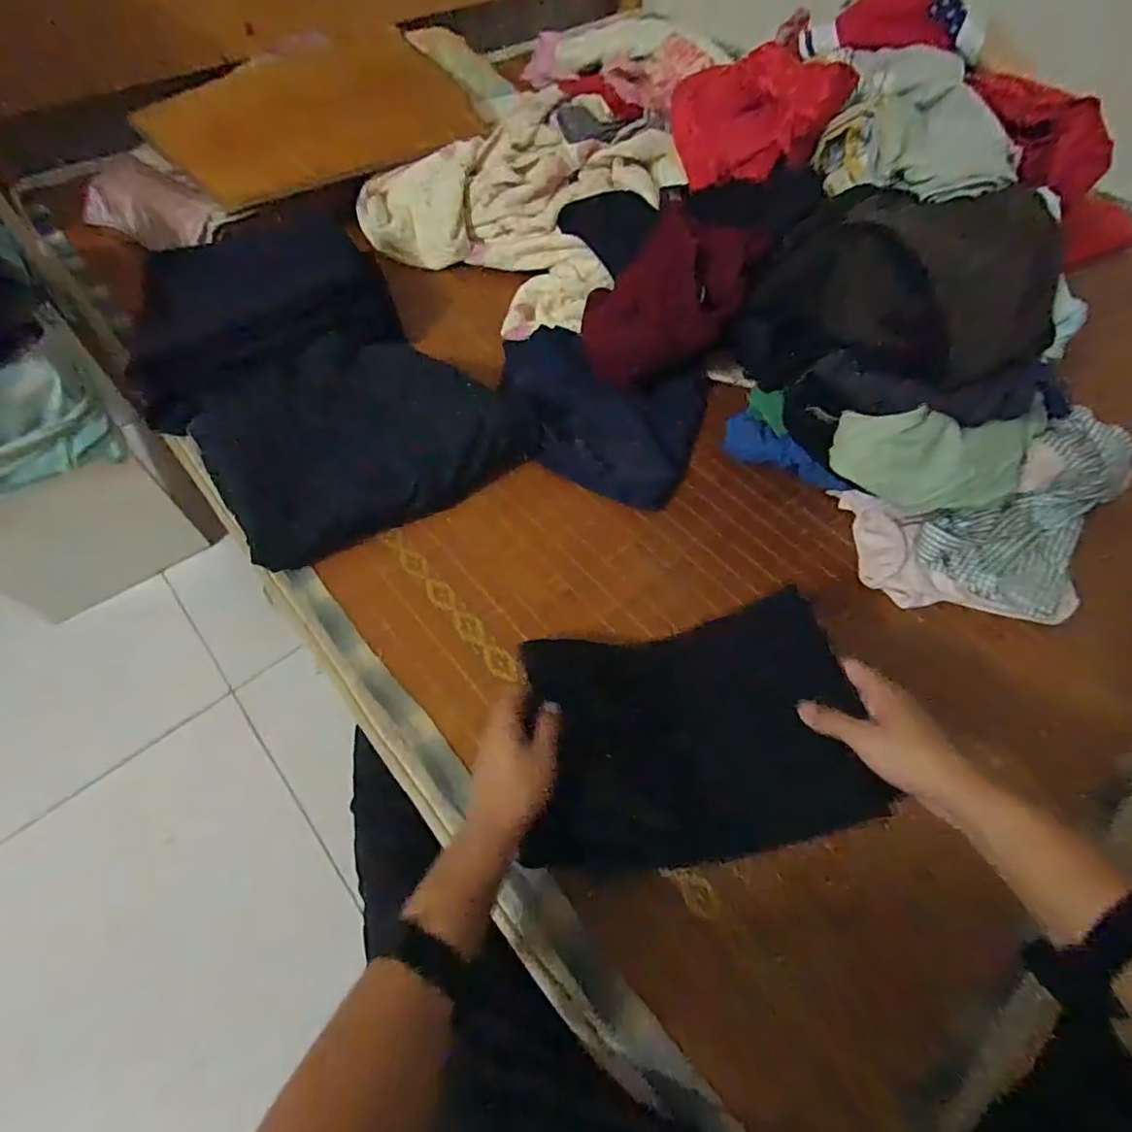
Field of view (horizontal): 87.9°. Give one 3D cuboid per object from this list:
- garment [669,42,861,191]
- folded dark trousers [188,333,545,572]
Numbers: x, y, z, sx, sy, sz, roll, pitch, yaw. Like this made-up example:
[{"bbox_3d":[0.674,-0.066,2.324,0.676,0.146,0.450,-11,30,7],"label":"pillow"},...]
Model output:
[{"bbox_3d":[0.278,-0.714,0.921,0.167,0.160,0.257,-27,63,-17],"label":"garment"},{"bbox_3d":[-0.268,-0.186,0.792,0.388,0.088,0.277,-30,63,-19],"label":"folded dark trousers"}]

